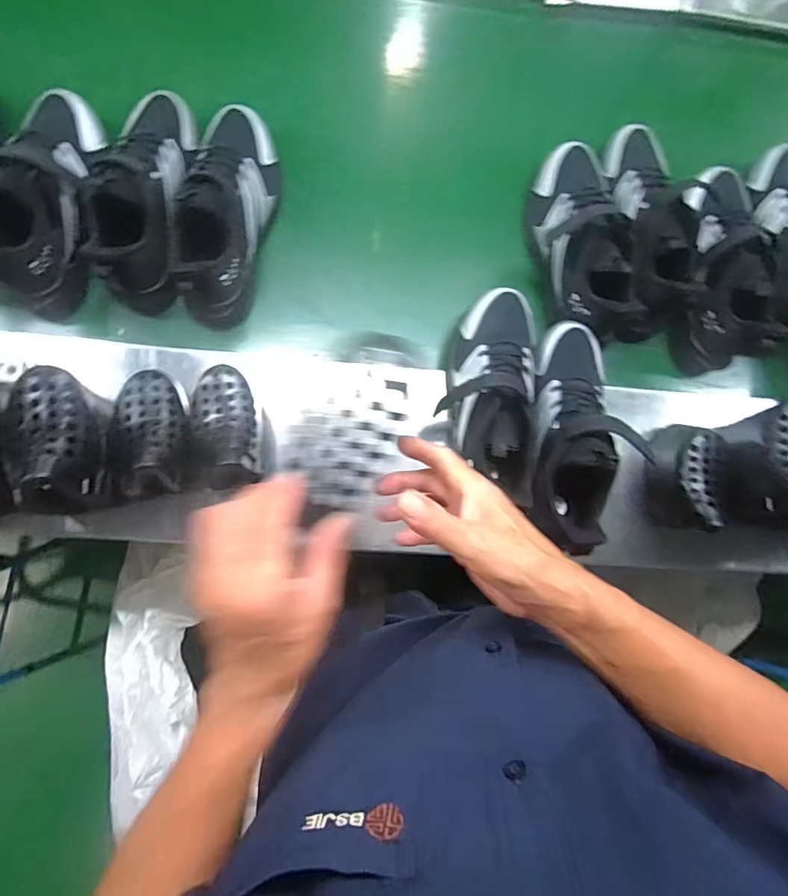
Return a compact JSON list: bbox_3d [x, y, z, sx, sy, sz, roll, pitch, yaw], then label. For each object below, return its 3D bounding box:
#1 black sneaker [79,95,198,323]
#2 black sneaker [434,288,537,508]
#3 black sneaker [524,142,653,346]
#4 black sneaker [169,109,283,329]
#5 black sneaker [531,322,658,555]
[{"bbox_3d":[-0.288,-0.301,0.558,0.087,0.108,0.253,5,86,-5],"label":"black sneaker"},{"bbox_3d":[0.119,-0.062,0.565,0.098,0.091,0.251,0,74,-5],"label":"black sneaker"},{"bbox_3d":[0.251,-0.267,0.610,0.123,0.086,0.271,-13,87,-6],"label":"black sneaker"},{"bbox_3d":[-0.204,-0.289,0.568,0.098,0.111,0.259,10,85,-4],"label":"black sneaker"},{"bbox_3d":[0.212,-0.017,0.557,0.093,0.112,0.265,9,73,-4],"label":"black sneaker"}]

